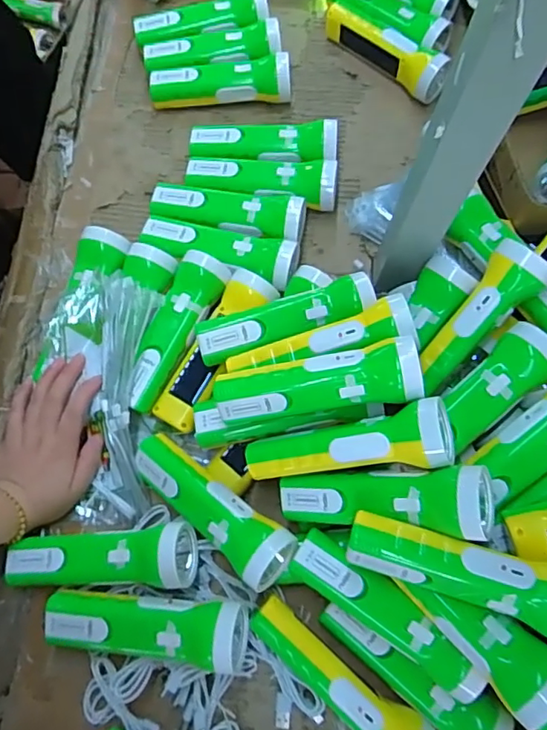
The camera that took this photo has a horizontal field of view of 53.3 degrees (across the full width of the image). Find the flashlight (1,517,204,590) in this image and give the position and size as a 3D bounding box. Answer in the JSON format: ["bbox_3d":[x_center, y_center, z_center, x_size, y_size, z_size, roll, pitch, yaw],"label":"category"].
[{"bbox_3d":[-0.153,0.172,0.481,0.169,0.059,0.050,-5,78,-1],"label":"flashlight"}]

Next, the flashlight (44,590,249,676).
[{"bbox_3d":[-0.110,0.224,0.467,0.176,0.055,0.054,-1,76,12],"label":"flashlight"}]

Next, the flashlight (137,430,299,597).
[{"bbox_3d":[-0.059,0.122,0.483,0.169,0.048,0.056,35,80,24],"label":"flashlight"}]

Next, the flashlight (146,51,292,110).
[{"bbox_3d":[-0.065,-0.341,0.665,0.167,0.046,0.041,-3,78,-1],"label":"flashlight"}]

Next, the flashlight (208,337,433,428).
[{"bbox_3d":[0.036,0.018,0.456,0.168,0.040,0.047,-11,78,11],"label":"flashlight"}]

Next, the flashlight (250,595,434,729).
[{"bbox_3d":[0.052,0.266,0.455,0.171,0.051,0.048,39,81,8],"label":"flashlight"}]

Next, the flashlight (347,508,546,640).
[{"bbox_3d":[0.141,0.148,0.393,0.180,0.044,0.052,19,79,4],"label":"flashlight"}]

